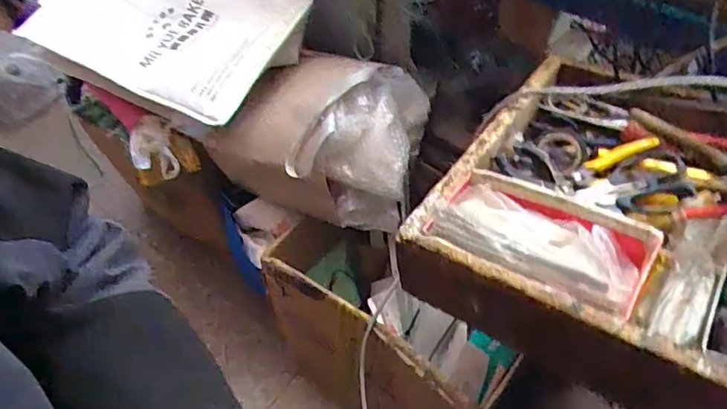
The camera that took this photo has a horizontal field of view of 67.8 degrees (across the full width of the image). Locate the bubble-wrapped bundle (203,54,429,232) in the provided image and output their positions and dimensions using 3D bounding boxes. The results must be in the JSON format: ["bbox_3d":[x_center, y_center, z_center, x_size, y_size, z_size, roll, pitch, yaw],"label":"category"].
[{"bbox_3d":[-0.086,-0.133,0.958,0.360,0.196,0.245,14,52,12],"label":"bubble-wrapped bundle"}]

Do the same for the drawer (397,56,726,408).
[{"bbox_3d":[0.277,-0.003,0.607,0.334,0.106,0.372,29,57,22],"label":"drawer"}]

